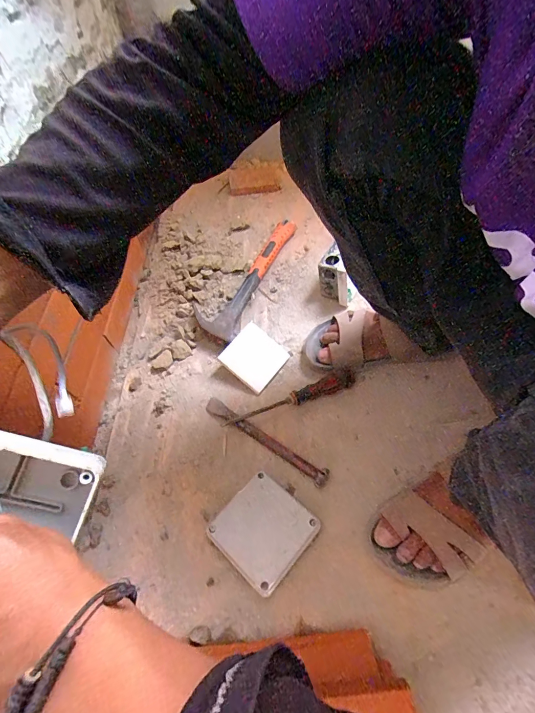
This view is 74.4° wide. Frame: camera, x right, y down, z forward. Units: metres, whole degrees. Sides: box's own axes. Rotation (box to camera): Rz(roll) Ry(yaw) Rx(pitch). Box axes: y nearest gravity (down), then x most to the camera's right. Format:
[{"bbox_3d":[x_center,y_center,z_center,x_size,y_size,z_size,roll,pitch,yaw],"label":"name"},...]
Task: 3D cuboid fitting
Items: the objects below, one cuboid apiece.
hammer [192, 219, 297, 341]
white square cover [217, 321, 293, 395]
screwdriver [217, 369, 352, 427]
[{"bbox_3d":[-0.045,-0.162,0.670,0.094,0.033,0.309,20,62,13],"label":"hammer"},{"bbox_3d":[-0.019,-0.002,0.580,0.089,0.011,0.095,43,63,-1],"label":"white square cover"},{"bbox_3d":[0.034,0.064,0.542,0.211,0.023,0.027,-17,61,-8],"label":"screwdriver"}]

